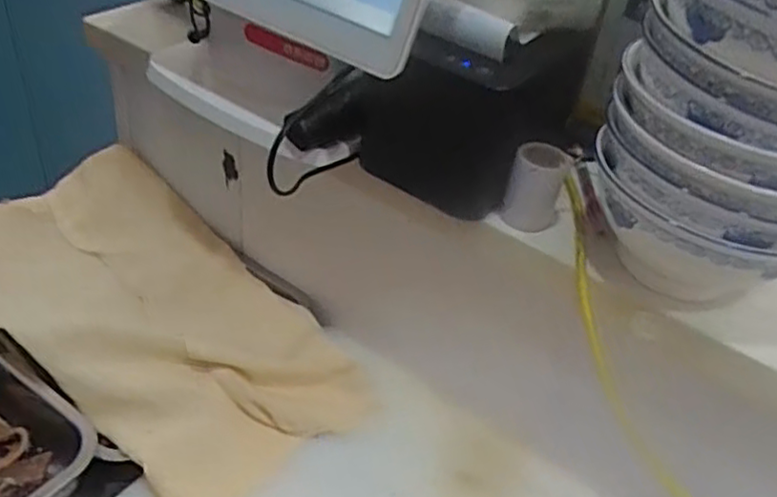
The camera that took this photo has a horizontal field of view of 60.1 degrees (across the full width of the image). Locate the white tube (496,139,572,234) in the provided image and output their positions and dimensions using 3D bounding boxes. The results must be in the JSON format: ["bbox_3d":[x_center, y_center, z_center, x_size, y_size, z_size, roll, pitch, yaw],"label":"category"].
[{"bbox_3d":[0.124,-0.051,0.562,0.045,0.064,0.048,24,42,17],"label":"white tube"}]

